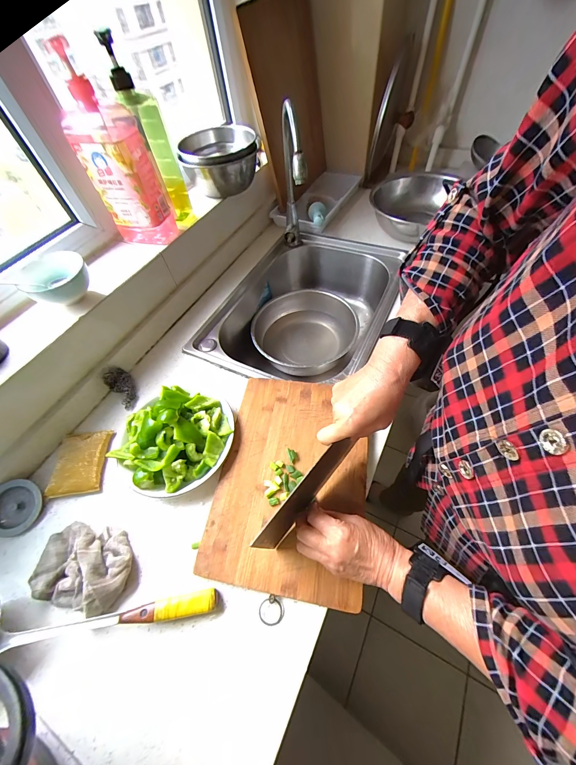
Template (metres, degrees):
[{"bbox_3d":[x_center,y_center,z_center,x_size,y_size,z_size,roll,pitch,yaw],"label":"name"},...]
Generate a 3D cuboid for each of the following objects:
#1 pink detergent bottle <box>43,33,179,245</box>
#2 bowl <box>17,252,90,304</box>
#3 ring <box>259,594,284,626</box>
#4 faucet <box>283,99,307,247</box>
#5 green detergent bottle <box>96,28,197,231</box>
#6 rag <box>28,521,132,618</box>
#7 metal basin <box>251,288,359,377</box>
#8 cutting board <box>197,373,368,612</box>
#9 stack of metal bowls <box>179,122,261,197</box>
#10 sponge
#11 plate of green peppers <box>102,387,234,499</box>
[{"bbox_3d":[-0.318,-0.414,0.546,0.109,0.268,0.093,12,58,11],"label":"pink detergent bottle"},{"bbox_3d":[-0.425,-0.191,0.525,0.109,0.048,0.095,-32,60,-17],"label":"bowl"},{"bbox_3d":[-0.022,0.294,0.365,0.031,0.005,0.031,0,75,1],"label":"ring"},{"bbox_3d":[0.011,-0.435,0.667,0.053,0.310,0.182,-5,56,1],"label":"faucet"},{"bbox_3d":[-0.267,-0.476,0.575,0.073,0.284,0.083,-21,57,-10],"label":"green detergent bottle"},{"bbox_3d":[-0.292,0.255,0.400,0.143,0.036,0.095,7,57,8],"label":"rag"},{"bbox_3d":[0.050,-0.140,0.803,0.277,0.093,0.299,-2,56,3],"label":"metal basin"},{"bbox_3d":[0.006,0.137,0.447,0.222,0.021,0.317,6,56,9],"label":"cutting board"},{"bbox_3d":[-0.167,-0.563,0.727,0.188,0.103,0.207,-8,56,-2],"label":"stack of metal bowls"},{"bbox_3d":[-0.364,0.136,0.499,0.087,0.018,0.112,-8,56,-2],"label":"sponge"},{"bbox_3d":[-0.193,0.086,0.466,0.190,0.066,0.173,-2,56,3],"label":"plate of green peppers"}]

